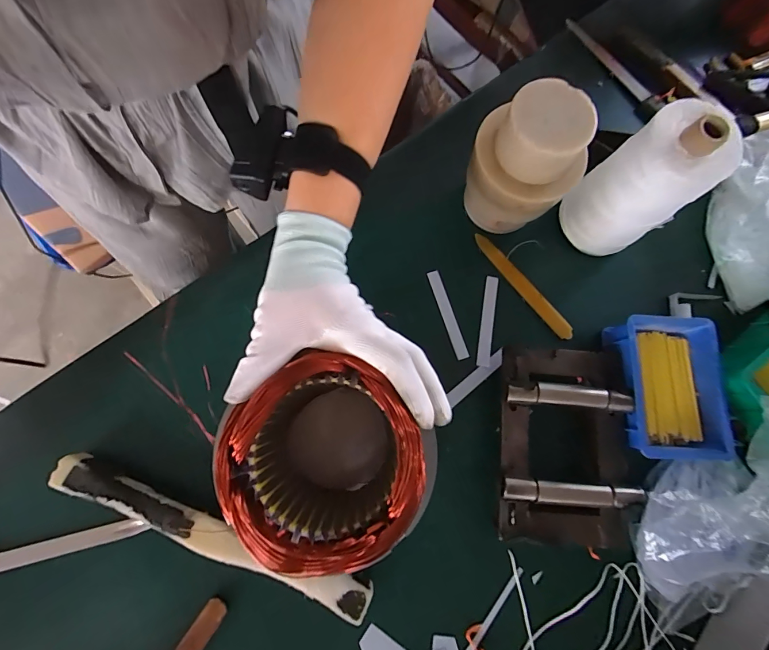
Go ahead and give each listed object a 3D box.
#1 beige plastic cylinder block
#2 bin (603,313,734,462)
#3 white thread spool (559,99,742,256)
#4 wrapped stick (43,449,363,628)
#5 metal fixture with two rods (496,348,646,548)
[{"bbox_3d":[0.143,-0.164,0.411,0.107,0.150,0.090,36,79,5],"label":"beige plastic cylinder block"},{"bbox_3d":[0.303,0.067,0.411,0.105,0.052,0.146,-2,77,-2],"label":"bin"},{"bbox_3d":[0.265,-0.142,0.400,0.078,0.166,0.086,-30,80,-8],"label":"white thread spool"},{"bbox_3d":[-0.164,0.203,0.371,0.317,0.042,0.032,23,77,4],"label":"wrapped stick"},{"bbox_3d":[0.190,0.123,0.398,0.144,0.052,0.194,6,77,0],"label":"metal fixture with two rods"}]

